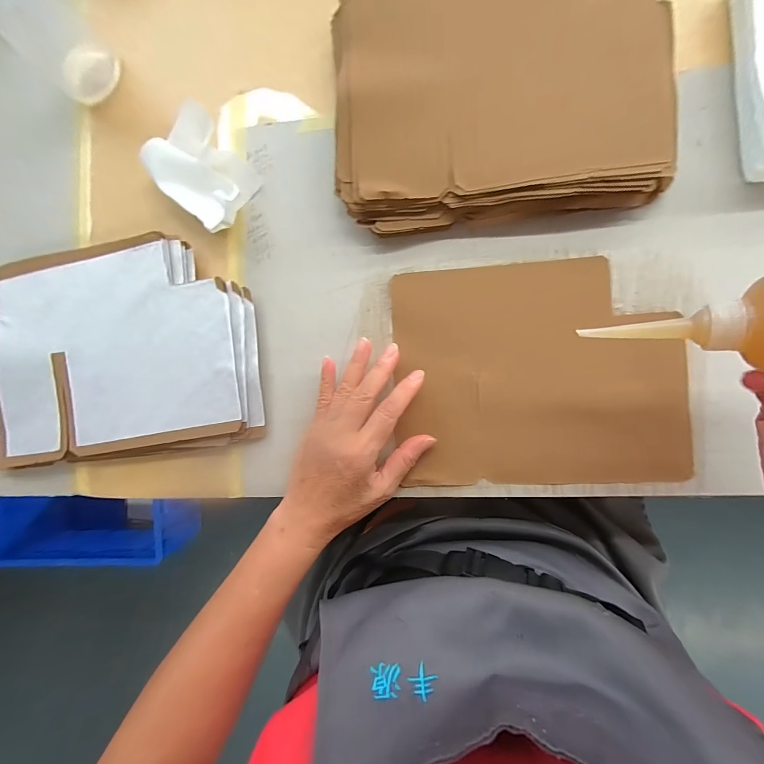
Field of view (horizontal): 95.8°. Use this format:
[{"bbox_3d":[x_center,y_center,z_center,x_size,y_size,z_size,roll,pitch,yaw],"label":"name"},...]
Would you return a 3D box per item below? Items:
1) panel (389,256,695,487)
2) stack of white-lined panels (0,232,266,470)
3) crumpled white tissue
[{"bbox_3d":[0.133,-0.009,0.308,0.238,0.011,0.193,-3,87,6],"label":"panel"},{"bbox_3d":[-0.256,-0.033,0.336,0.271,0.029,0.207,-6,88,6],"label":"stack of white-lined panels"},{"bbox_3d":[-0.168,-0.198,0.328,0.076,0.043,0.095,-43,85,3],"label":"crumpled white tissue"}]

